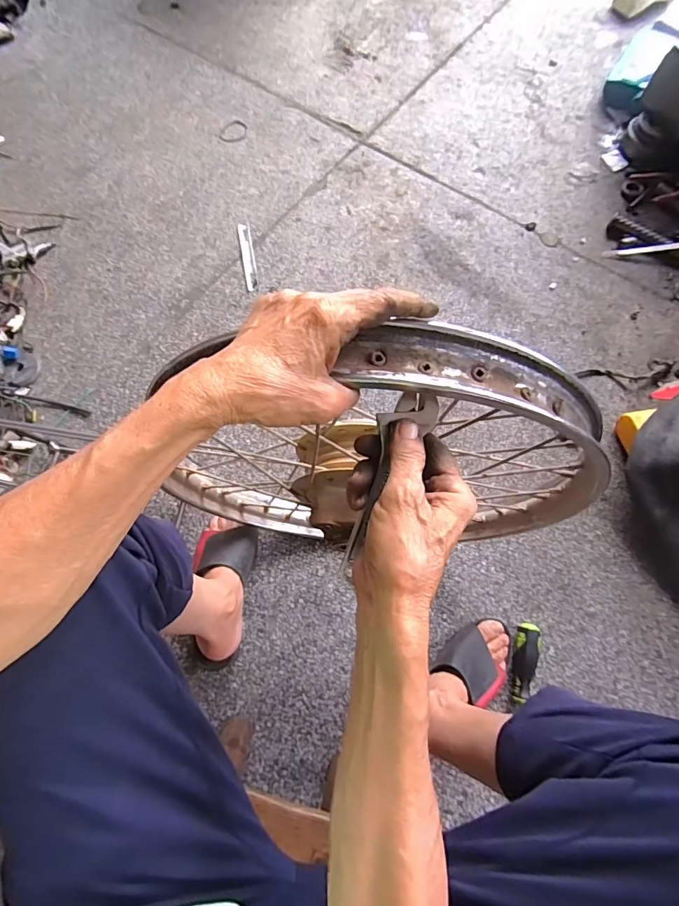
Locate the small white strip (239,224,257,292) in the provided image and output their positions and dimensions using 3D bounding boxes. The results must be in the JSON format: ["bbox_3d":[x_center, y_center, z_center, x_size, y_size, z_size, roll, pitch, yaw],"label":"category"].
[{"bbox_3d":[-0.178,-0.383,0.861,0.022,0.009,0.159,-10,71,-5],"label":"small white strip"}]

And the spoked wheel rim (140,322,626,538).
[{"bbox_3d":[0.032,0.019,0.481,0.446,0.417,0.077,4,70,0],"label":"spoked wheel rim"}]

